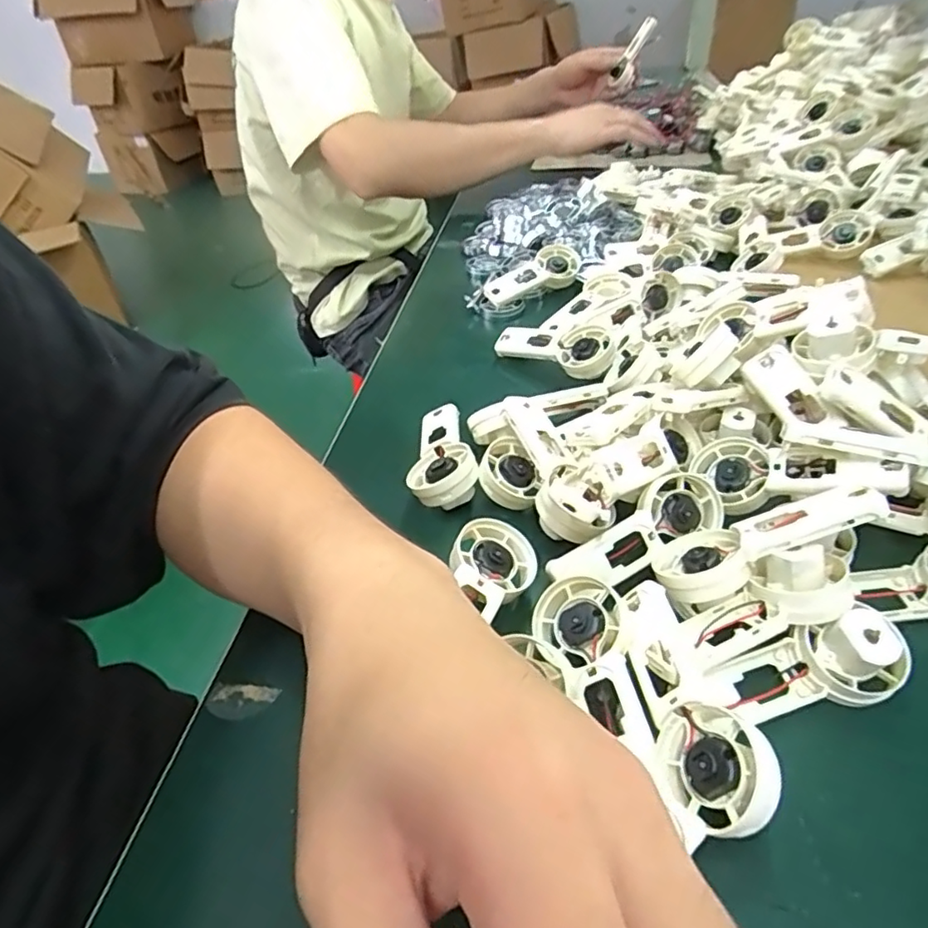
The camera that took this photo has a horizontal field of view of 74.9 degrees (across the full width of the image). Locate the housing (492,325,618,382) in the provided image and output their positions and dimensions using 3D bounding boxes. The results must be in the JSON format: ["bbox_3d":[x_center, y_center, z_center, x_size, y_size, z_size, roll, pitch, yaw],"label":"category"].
[{"bbox_3d":[0.066,-0.089,0.447,0.089,0.027,0.035,26,49,33],"label":"housing"}]

